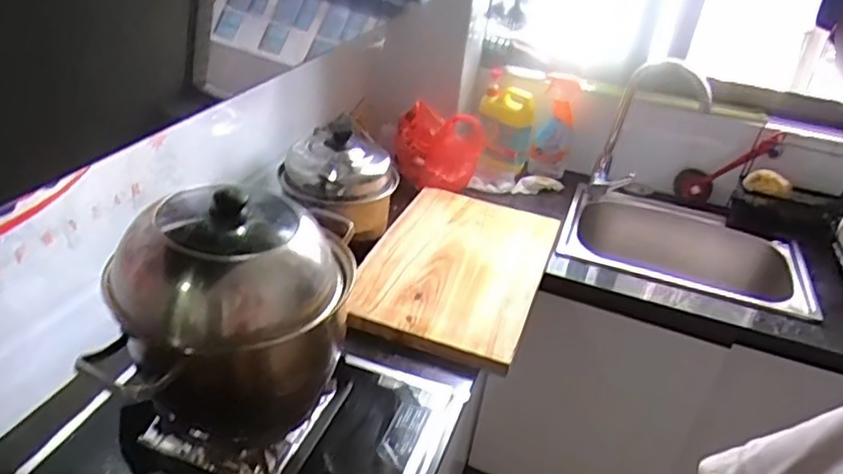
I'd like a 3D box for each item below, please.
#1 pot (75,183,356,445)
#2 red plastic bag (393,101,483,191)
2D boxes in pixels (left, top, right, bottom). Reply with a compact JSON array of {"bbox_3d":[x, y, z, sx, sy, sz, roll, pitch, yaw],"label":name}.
[{"bbox_3d":[-0.215,0.090,0.731,0.284,0.246,0.234,-5,33,-19],"label":"pot"},{"bbox_3d":[0.041,-0.210,1.469,0.190,0.162,0.143,12,31,8],"label":"red plastic bag"}]

